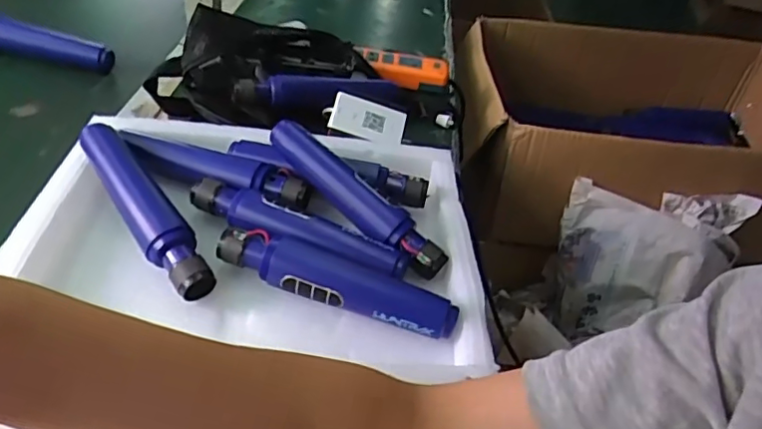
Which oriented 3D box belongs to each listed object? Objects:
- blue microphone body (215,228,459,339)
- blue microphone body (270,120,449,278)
[{"bbox_3d":[-0.034,0.049,0.432,0.187,0.032,0.030,17,40,8],"label":"blue microphone body"},{"bbox_3d":[-0.023,-0.015,0.486,0.187,0.028,0.029,40,46,11],"label":"blue microphone body"}]

